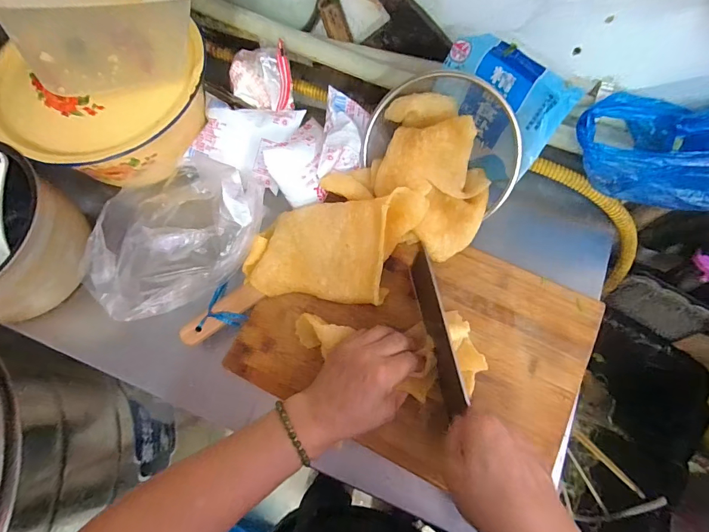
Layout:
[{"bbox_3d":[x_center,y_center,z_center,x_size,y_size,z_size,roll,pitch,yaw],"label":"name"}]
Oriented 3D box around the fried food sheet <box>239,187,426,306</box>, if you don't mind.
[{"bbox_3d":[-0.026,-0.023,0.442,0.191,0.029,0.122,5,89,11],"label":"fried food sheet"}]

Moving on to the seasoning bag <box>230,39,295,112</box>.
[{"bbox_3d":[-0.123,-0.248,0.506,0.103,0.078,0.050,34,75,13],"label":"seasoning bag"}]

